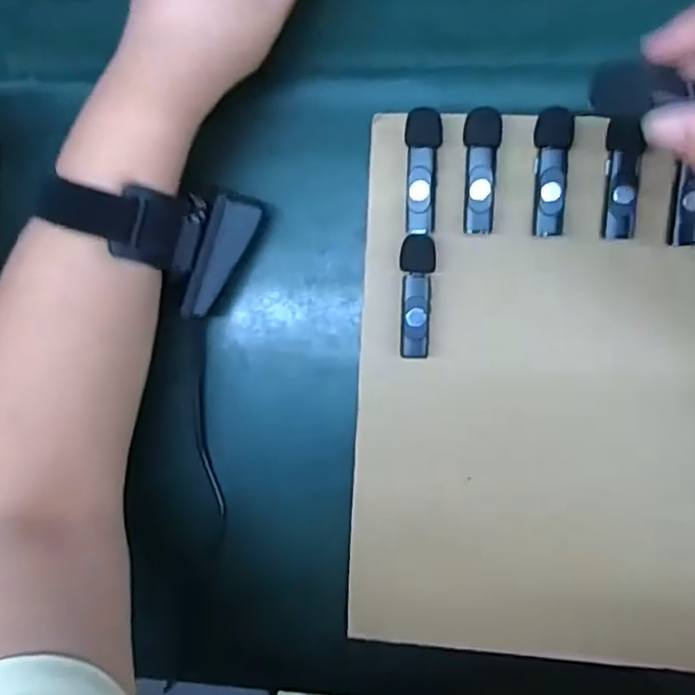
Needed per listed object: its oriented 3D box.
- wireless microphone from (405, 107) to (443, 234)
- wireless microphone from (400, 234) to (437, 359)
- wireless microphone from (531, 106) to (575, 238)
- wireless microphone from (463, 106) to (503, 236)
[{"bbox_3d":[0.041,-0.095,0.341,0.018,0.017,0.064,2,90,6],"label":"wireless microphone"},{"bbox_3d":[0.038,-0.028,0.346,0.018,0.019,0.066,2,90,6],"label":"wireless microphone"},{"bbox_3d":[0.108,-0.092,0.335,0.018,0.019,0.064,1,90,6],"label":"wireless microphone"},{"bbox_3d":[0.071,-0.094,0.340,0.019,0.019,0.063,5,90,6],"label":"wireless microphone"}]

